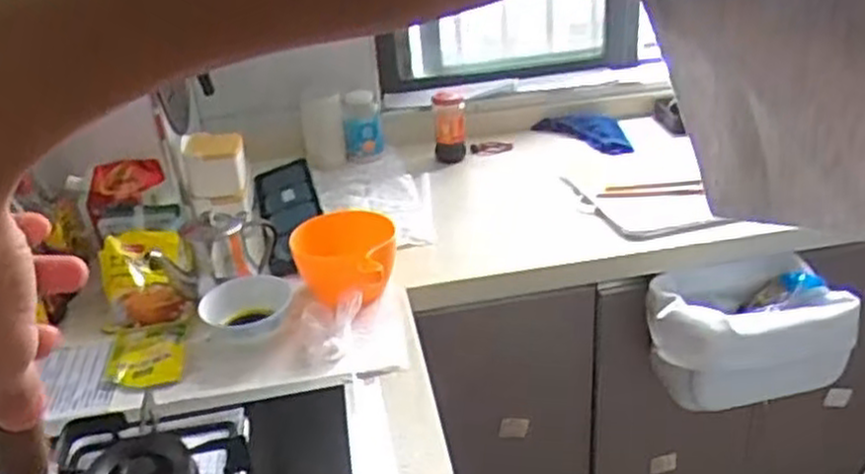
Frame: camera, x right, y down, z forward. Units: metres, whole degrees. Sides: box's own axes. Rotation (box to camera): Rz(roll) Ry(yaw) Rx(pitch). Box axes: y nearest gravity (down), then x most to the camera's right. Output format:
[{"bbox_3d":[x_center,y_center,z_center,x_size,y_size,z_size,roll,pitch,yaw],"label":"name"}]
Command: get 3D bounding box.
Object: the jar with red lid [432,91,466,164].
[{"bbox_3d":[0.037,-0.225,1.607,0.065,0.135,0.069,-3,28,4],"label":"jar with red lid"}]

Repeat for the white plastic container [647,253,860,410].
[{"bbox_3d":[0.485,0.156,1.220,0.291,0.159,0.198,-10,28,-10],"label":"white plastic container"}]

